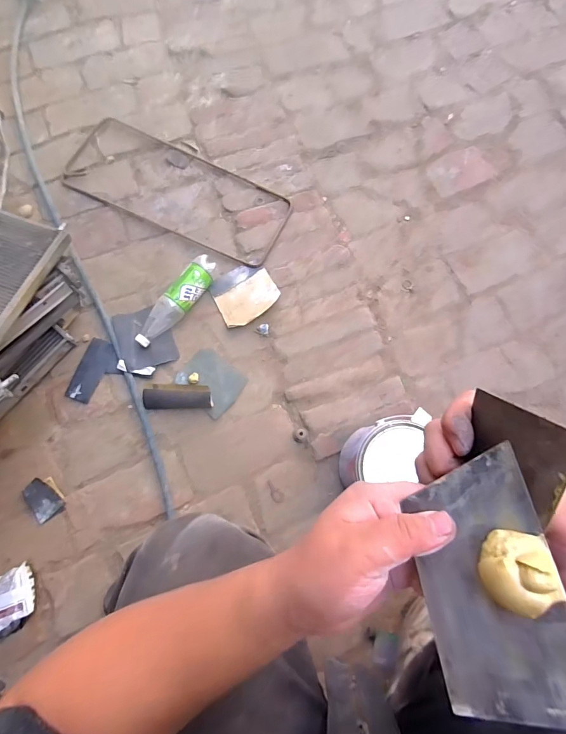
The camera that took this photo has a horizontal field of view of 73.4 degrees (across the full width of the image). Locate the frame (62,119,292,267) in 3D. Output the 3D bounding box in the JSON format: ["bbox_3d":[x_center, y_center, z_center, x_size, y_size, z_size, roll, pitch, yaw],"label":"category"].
[{"bbox_3d":[-0.258,-0.434,0.923,0.560,0.013,0.220,24,77,6],"label":"frame"}]

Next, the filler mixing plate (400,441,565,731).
[{"bbox_3d":[0.116,0.122,0.218,0.073,0.005,0.132,-23,68,33],"label":"filler mixing plate"}]

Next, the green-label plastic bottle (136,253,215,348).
[{"bbox_3d":[-0.231,-0.139,0.834,0.058,0.061,0.231,34,78,8],"label":"green-label plastic bottle"}]

